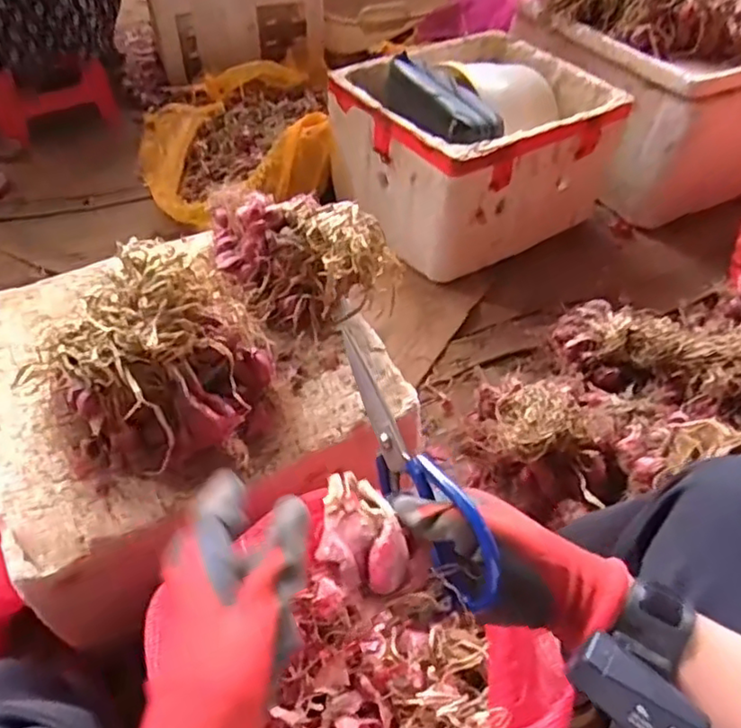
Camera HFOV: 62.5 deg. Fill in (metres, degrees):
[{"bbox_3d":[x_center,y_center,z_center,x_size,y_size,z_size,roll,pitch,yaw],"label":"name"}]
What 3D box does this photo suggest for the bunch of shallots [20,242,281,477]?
[{"bbox_3d":[-0.204,-0.008,0.608,0.202,0.170,0.198,-3,51,-6],"label":"bunch of shallots"}]

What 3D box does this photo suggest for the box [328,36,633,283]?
[{"bbox_3d":[0.220,-0.483,1.337,0.500,0.288,0.420,-30,58,-25],"label":"box"}]

